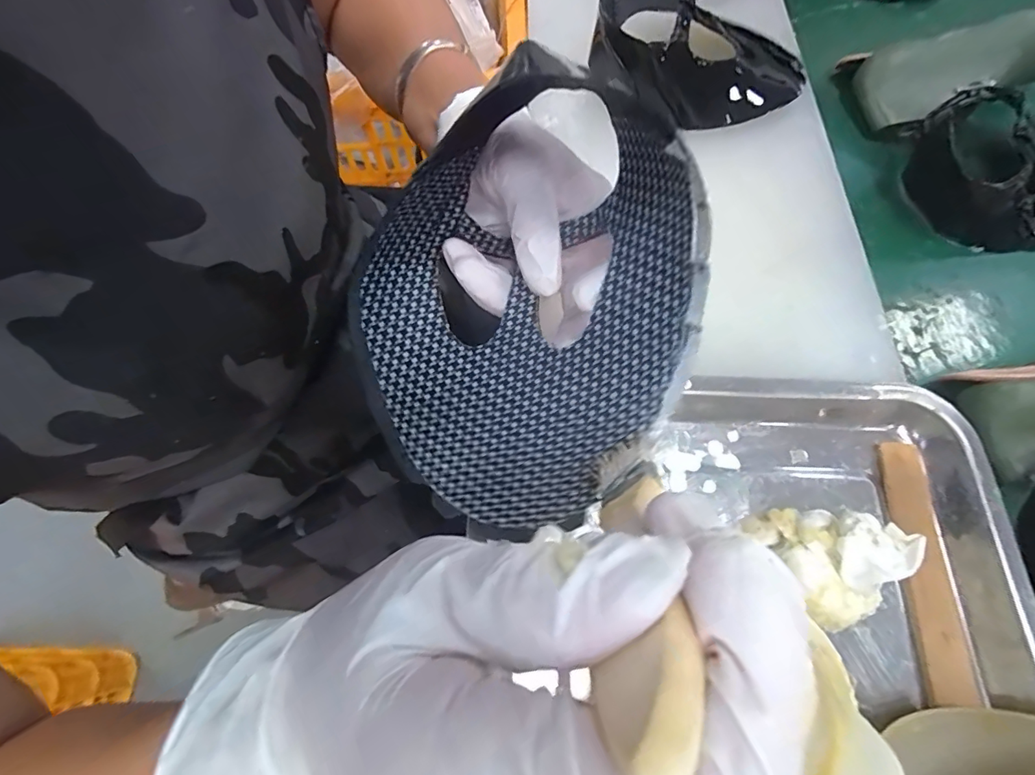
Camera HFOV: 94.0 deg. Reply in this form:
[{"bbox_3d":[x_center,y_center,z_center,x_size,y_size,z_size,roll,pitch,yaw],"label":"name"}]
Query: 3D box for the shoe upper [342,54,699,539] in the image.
[{"bbox_3d":[0.004,-0.037,0.208,0.148,0.057,0.188,35,99,13],"label":"shoe upper"}]

